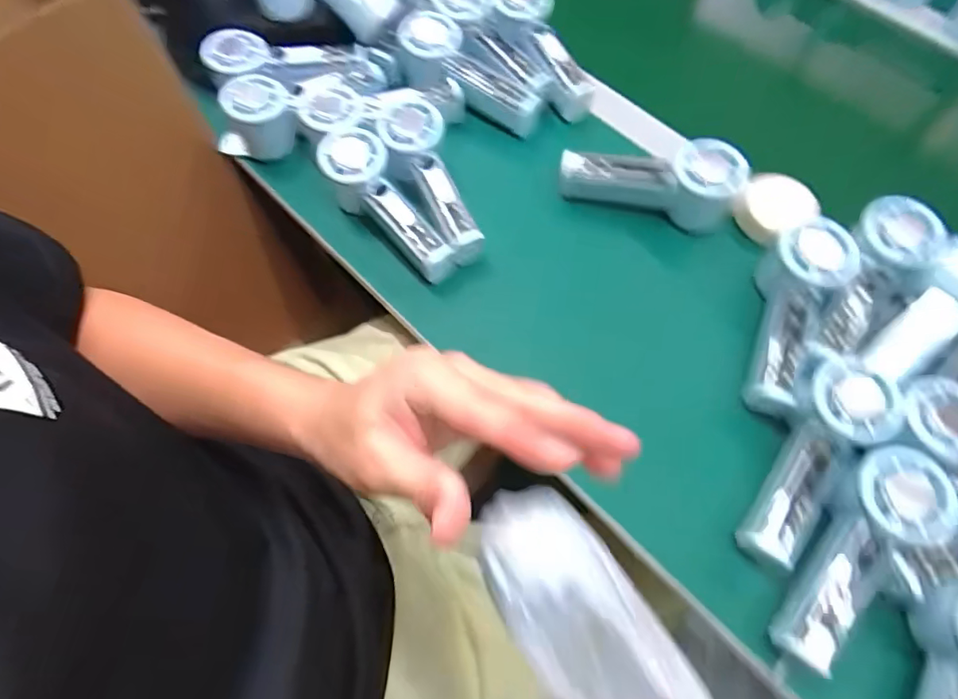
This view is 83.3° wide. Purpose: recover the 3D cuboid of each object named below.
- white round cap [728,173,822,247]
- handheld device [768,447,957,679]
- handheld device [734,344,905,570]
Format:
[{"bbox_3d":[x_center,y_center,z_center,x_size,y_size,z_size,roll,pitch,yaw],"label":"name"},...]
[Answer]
[{"bbox_3d":[0.267,-0.131,0.497,0.070,0.025,0.058,-30,69,-11],"label":"white round cap"},{"bbox_3d":[0.251,0.136,0.358,0.062,0.030,0.156,34,84,15],"label":"handheld device"},{"bbox_3d":[0.243,0.078,0.389,0.063,0.040,0.155,28,87,12],"label":"handheld device"}]

